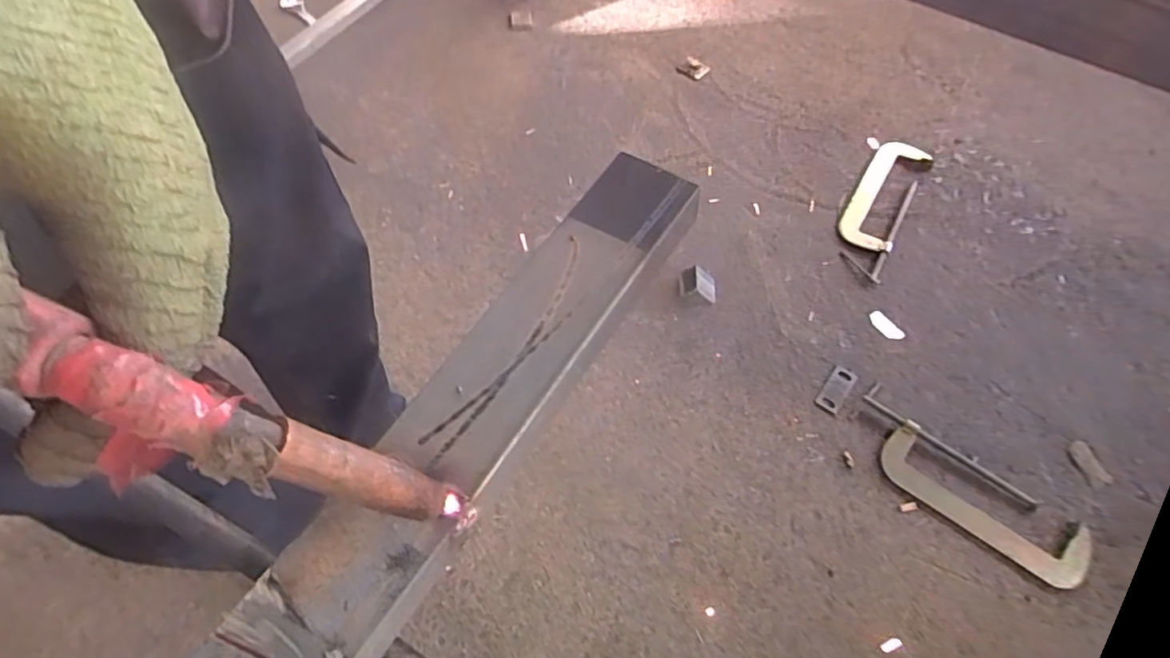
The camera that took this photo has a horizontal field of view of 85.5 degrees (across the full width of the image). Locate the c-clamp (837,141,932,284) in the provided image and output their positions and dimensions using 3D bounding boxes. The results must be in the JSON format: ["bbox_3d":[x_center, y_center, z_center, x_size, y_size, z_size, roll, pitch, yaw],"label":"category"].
[{"bbox_3d":[0.626,-0.274,1.335,0.113,0.028,0.407,28,61,13],"label":"c-clamp"}]

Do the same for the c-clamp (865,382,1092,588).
[{"bbox_3d":[0.626,0.254,1.039,0.397,0.033,0.124,38,64,18],"label":"c-clamp"}]

